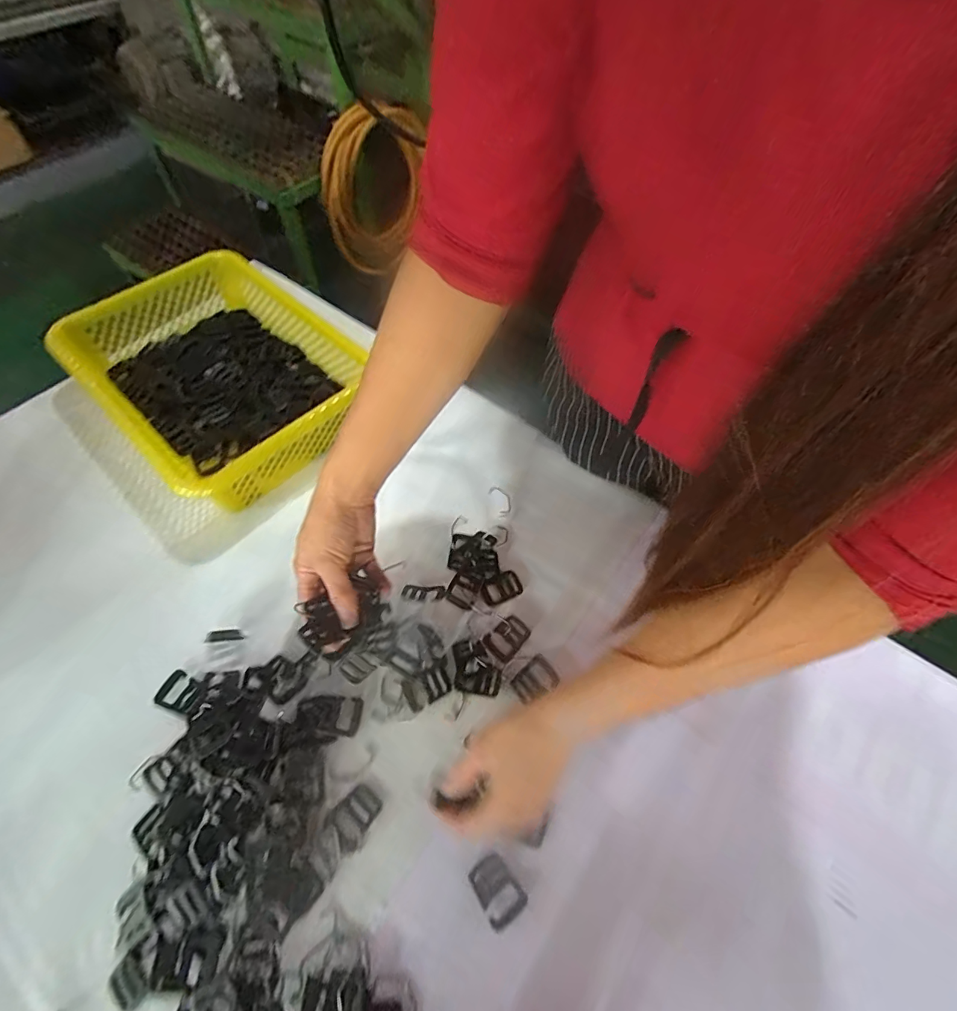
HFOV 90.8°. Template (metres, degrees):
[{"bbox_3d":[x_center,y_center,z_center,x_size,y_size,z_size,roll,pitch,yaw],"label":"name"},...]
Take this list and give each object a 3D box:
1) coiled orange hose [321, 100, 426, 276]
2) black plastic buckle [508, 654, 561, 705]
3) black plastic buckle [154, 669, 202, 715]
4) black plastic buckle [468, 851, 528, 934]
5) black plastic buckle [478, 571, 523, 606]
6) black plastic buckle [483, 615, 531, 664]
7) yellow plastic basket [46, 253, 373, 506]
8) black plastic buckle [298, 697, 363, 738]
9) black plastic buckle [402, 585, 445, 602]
[{"bbox_3d":[-0.285,-0.873,1.345,0.053,0.409,0.334,40,66,20],"label":"coiled orange hose"},{"bbox_3d":[0.053,0.166,0.448,0.042,0.004,0.032,-34,64,-20],"label":"black plastic buckle"},{"bbox_3d":[-0.275,0.172,0.435,0.039,0.006,0.031,19,59,10],"label":"black plastic buckle"},{"bbox_3d":[0.014,0.300,0.368,0.032,0.004,0.044,-34,64,-20],"label":"black plastic buckle"},{"bbox_3d":[0.023,0.086,0.493,0.046,0.014,0.027,-24,61,-15],"label":"black plastic buckle"},{"bbox_3d":[0.028,0.130,0.469,0.033,0.004,0.043,37,64,20],"label":"black plastic buckle"},{"bbox_3d":[-0.318,-0.162,0.593,0.352,0.095,0.265,36,64,19],"label":"yellow plastic basket"},{"bbox_3d":[-0.134,0.189,0.423,0.054,0.008,0.032,-1,58,-2],"label":"black plastic buckle"},{"bbox_3d":[-0.056,0.090,0.485,0.042,0.015,0.022,-1,58,-2],"label":"black plastic buckle"}]

